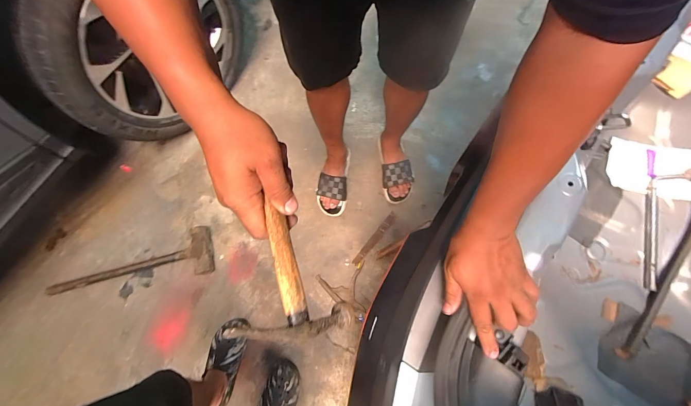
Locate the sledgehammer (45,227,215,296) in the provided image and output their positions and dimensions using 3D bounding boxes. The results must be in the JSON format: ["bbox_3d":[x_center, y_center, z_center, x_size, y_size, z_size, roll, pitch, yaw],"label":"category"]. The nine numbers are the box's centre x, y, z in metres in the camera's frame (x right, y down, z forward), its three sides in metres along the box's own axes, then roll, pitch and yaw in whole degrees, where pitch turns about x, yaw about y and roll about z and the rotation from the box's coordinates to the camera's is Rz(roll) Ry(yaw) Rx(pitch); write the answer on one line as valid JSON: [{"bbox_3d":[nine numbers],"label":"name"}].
[{"bbox_3d":[-0.766,0.206,1.125,0.564,0.056,0.166,-7,73,-4],"label":"sledgehammer"}]

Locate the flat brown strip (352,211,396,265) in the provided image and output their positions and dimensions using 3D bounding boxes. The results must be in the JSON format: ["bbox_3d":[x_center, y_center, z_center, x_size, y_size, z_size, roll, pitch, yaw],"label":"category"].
[{"bbox_3d":[0.109,0.132,1.158,0.031,0.006,0.234,38,79,17],"label":"flat brown strip"}]

